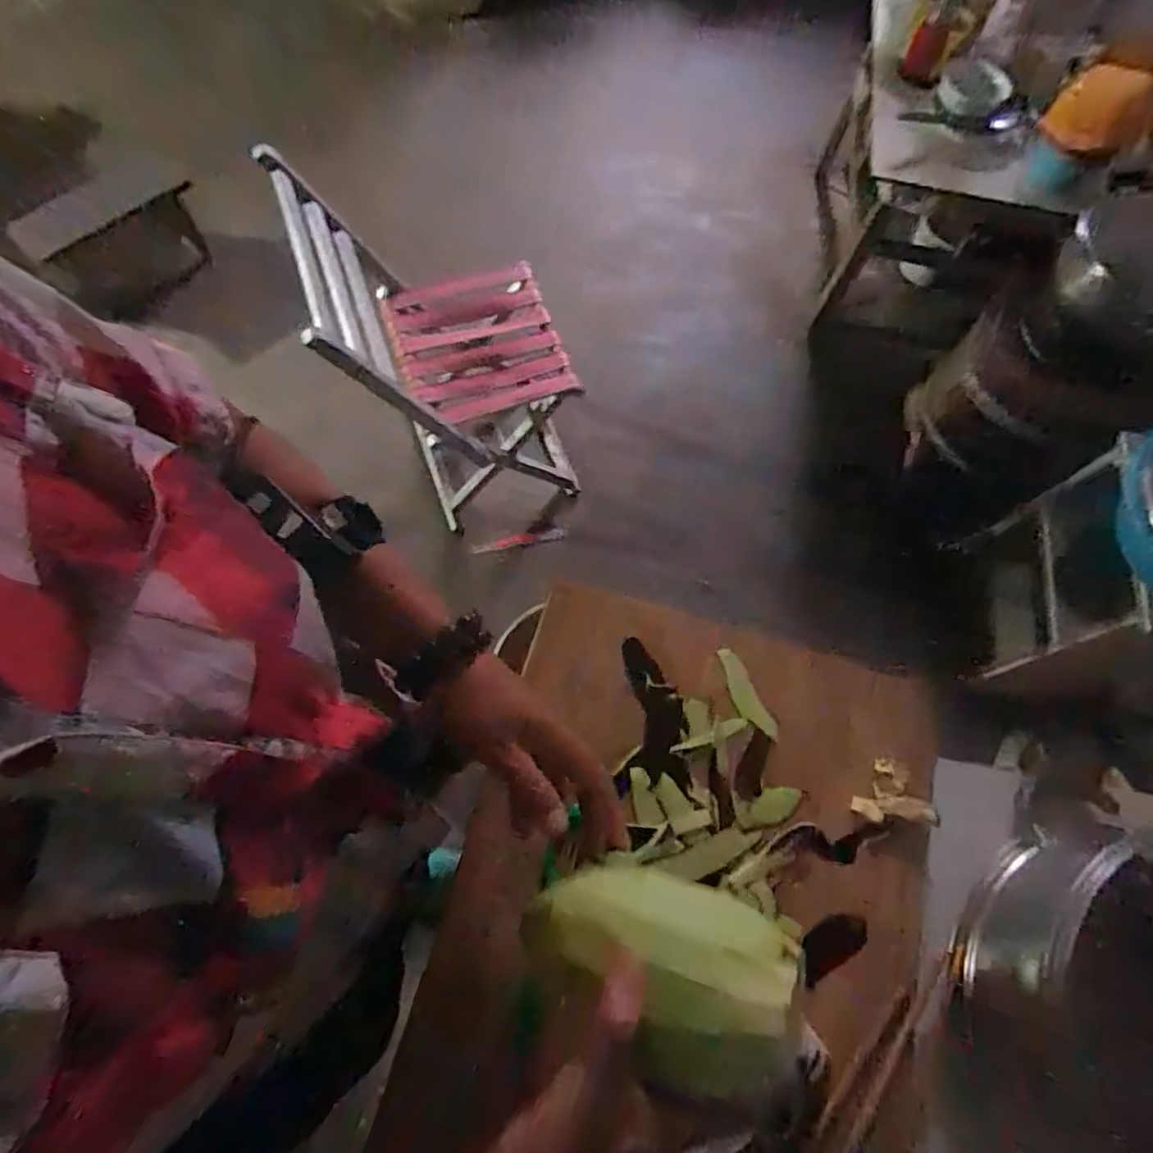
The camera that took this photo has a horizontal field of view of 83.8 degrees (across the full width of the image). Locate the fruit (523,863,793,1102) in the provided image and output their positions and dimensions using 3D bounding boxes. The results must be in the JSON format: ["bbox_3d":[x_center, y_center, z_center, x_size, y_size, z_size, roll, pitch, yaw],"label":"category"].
[{"bbox_3d":[0.050,0.222,0.356,0.089,0.150,0.075,-18,111,-42],"label":"fruit"}]

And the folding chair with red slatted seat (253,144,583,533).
[{"bbox_3d":[-0.252,-0.442,1.328,0.424,0.635,0.418,-17,70,-9],"label":"folding chair with red slatted seat"}]

